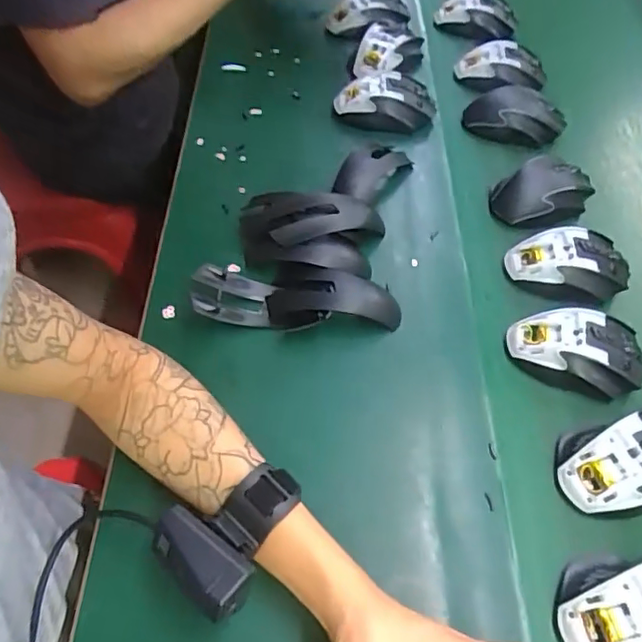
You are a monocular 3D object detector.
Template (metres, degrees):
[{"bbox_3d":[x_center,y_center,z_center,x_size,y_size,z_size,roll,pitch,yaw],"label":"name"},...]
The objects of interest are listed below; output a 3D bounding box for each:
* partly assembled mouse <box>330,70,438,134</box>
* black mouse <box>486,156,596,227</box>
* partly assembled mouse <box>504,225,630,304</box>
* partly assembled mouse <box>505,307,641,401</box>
[{"bbox_3d":[0.075,-0.258,0.672,0.118,0.041,0.071,1,56,-4],"label":"partly assembled mouse"},{"bbox_3d":[0.238,-0.134,0.610,0.103,0.044,0.081,-12,57,-12],"label":"black mouse"},{"bbox_3d":[0.244,-0.053,0.552,0.116,0.043,0.067,7,55,0],"label":"partly assembled mouse"},{"bbox_3d":[0.225,0.024,0.492,0.112,0.033,0.066,9,56,2],"label":"partly assembled mouse"}]

